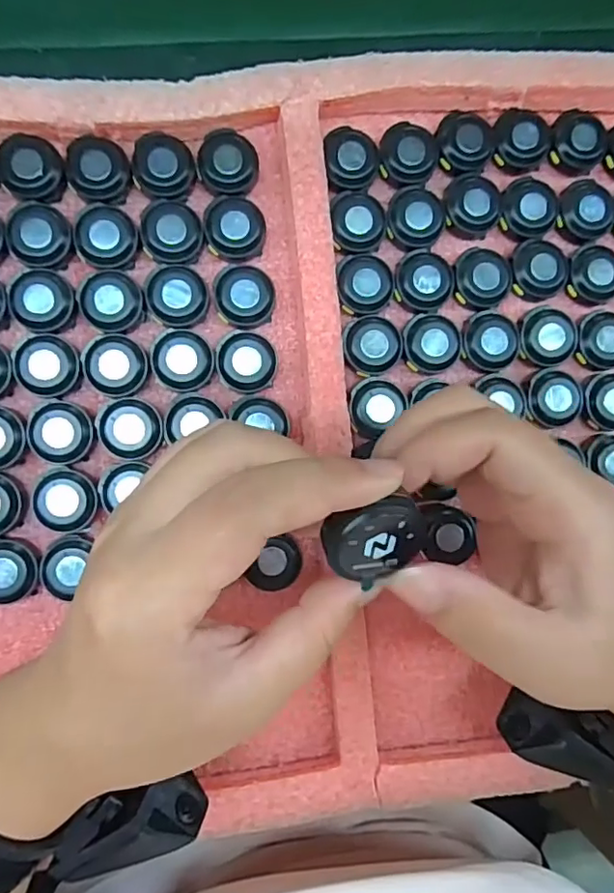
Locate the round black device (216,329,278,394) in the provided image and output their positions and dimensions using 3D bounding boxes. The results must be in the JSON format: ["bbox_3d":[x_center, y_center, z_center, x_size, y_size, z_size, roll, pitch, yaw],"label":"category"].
[{"bbox_3d":[-0.029,-0.042,0.279,0.029,0.013,0.030,0,89,-6],"label":"round black device"}]

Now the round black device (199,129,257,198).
[{"bbox_3d":[-0.039,-0.138,0.279,0.029,0.013,0.029,0,89,-6],"label":"round black device"}]

